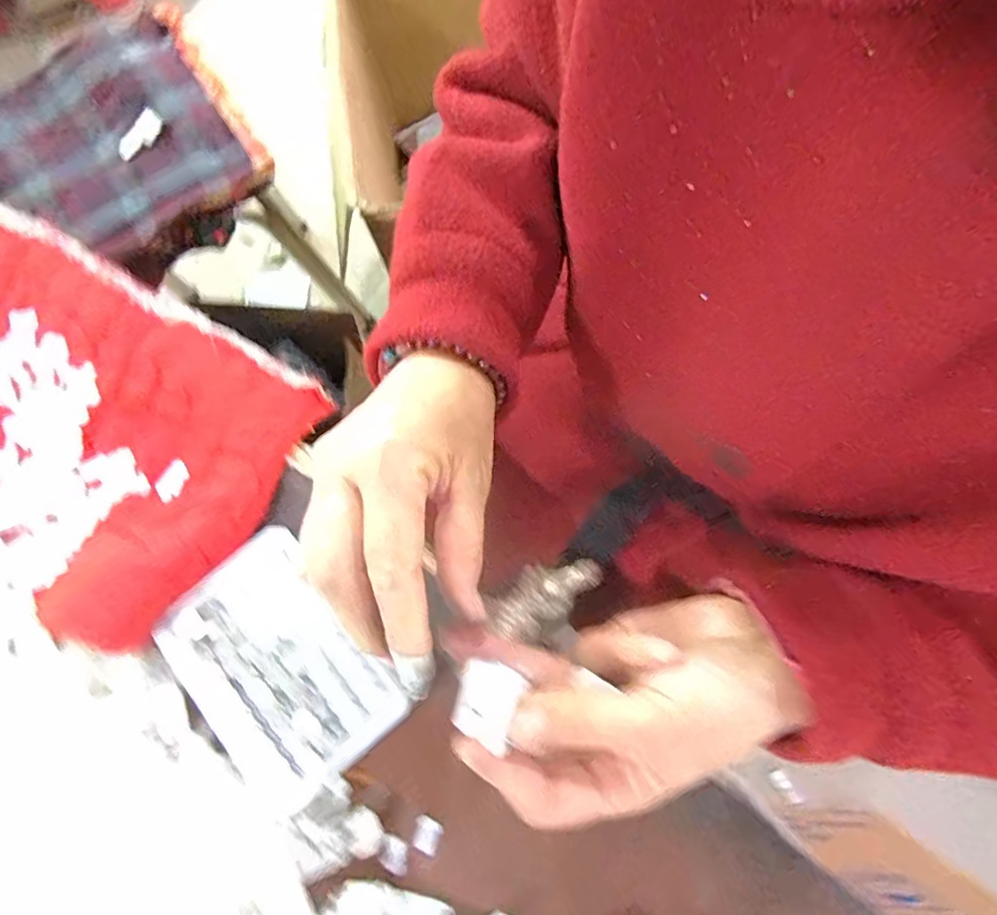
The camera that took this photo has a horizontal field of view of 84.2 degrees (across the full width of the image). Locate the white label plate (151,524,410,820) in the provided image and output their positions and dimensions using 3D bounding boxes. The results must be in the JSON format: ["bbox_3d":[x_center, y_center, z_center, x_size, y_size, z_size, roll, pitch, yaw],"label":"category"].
[{"bbox_3d":[-0.130,0.122,0.319,0.104,0.009,0.134,-42,80,0],"label":"white label plate"}]

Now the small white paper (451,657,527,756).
[{"bbox_3d":[-0.004,0.091,0.206,0.022,0.004,0.026,16,77,21],"label":"small white paper"}]

